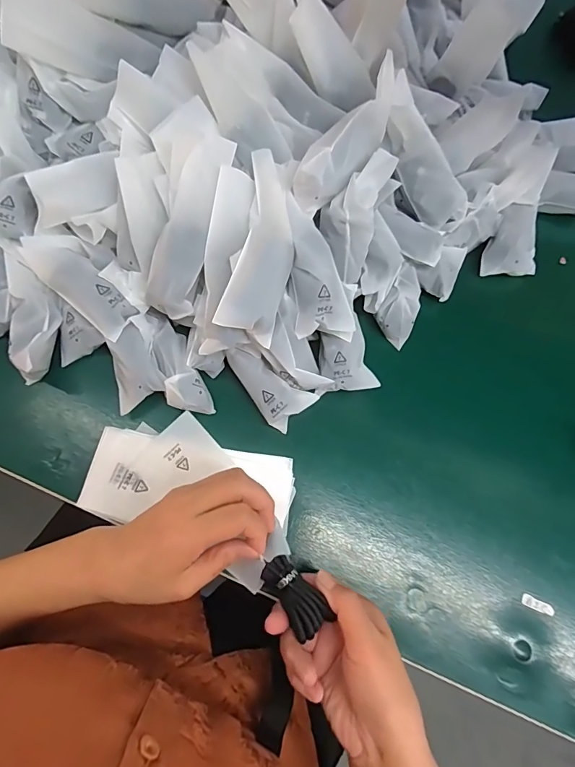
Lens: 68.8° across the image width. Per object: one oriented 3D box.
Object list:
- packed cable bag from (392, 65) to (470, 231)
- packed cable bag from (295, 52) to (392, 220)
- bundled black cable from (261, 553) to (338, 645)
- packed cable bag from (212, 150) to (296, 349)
[{"bbox_3d":[0.126,-0.206,0.390,0.041,0.024,0.136,-44,122,-8],"label":"packed cable bag"},{"bbox_3d":[0.056,-0.202,0.350,0.040,0.052,0.137,32,76,6],"label":"packed cable bag"},{"bbox_3d":[0.004,0.152,0.304,0.030,0.014,0.058,-39,77,-8],"label":"bundled black cable"},{"bbox_3d":[-0.019,-0.112,0.344,0.046,0.026,0.144,12,75,1],"label":"packed cable bag"}]

